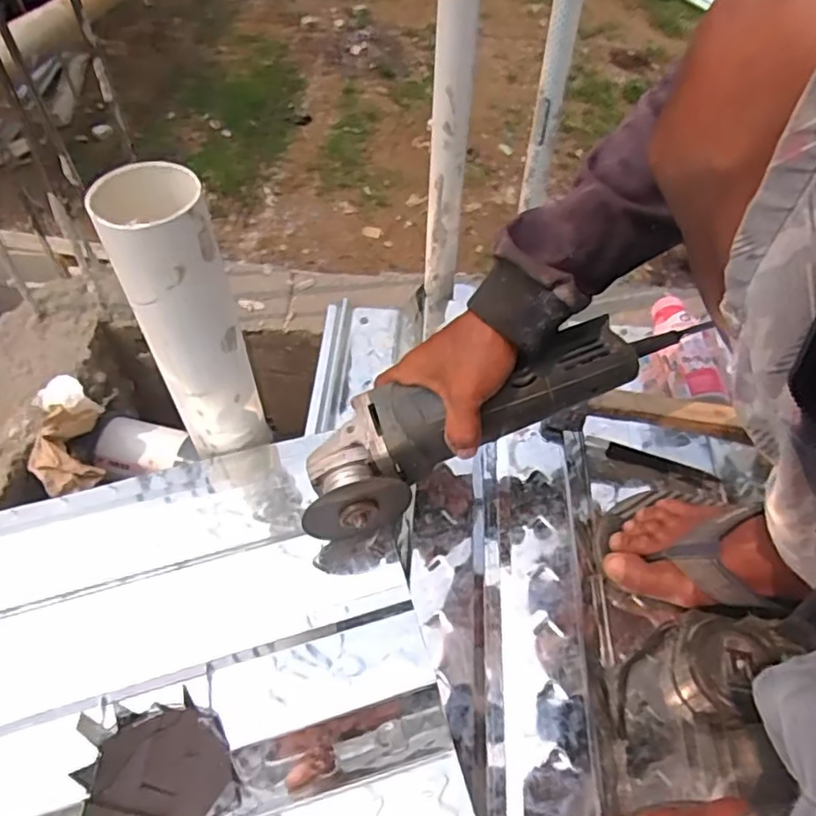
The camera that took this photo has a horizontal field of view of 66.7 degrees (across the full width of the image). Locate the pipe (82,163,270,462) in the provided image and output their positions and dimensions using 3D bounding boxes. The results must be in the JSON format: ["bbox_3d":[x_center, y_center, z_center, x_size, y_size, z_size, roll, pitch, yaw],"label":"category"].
[{"bbox_3d":[-0.182,-0.064,0.529,0.070,0.269,0.078,-20,57,-16],"label":"pipe"}]

